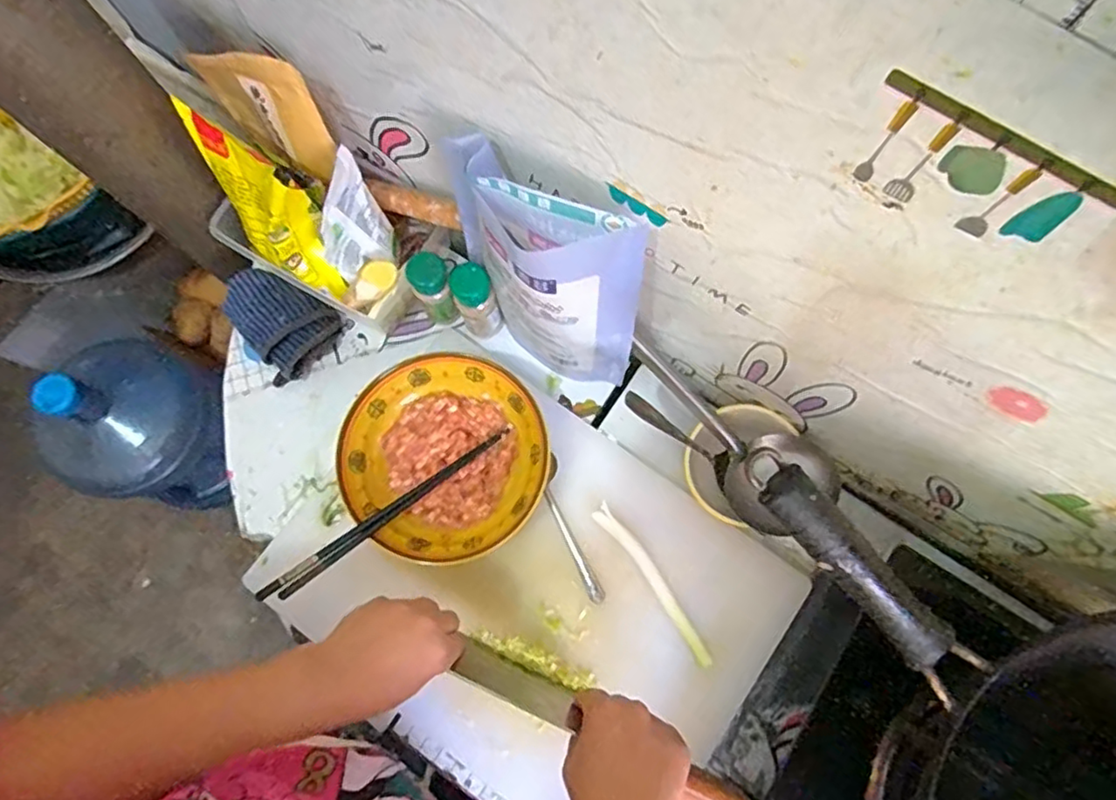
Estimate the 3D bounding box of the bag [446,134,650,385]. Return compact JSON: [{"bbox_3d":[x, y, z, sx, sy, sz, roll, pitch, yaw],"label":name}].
[{"bbox_3d":[-0.014,-0.098,0.537,0.184,0.261,0.066,31,79,6],"label":"bag"}]

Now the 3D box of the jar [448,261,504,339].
[{"bbox_3d":[-0.080,-0.095,0.615,0.036,0.102,0.039,0,77,-1],"label":"jar"}]

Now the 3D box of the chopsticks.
[{"bbox_3d":[-0.143,0.095,0.551,0.245,0.018,0.016,-35,79,-25],"label":"chopsticks"}]

